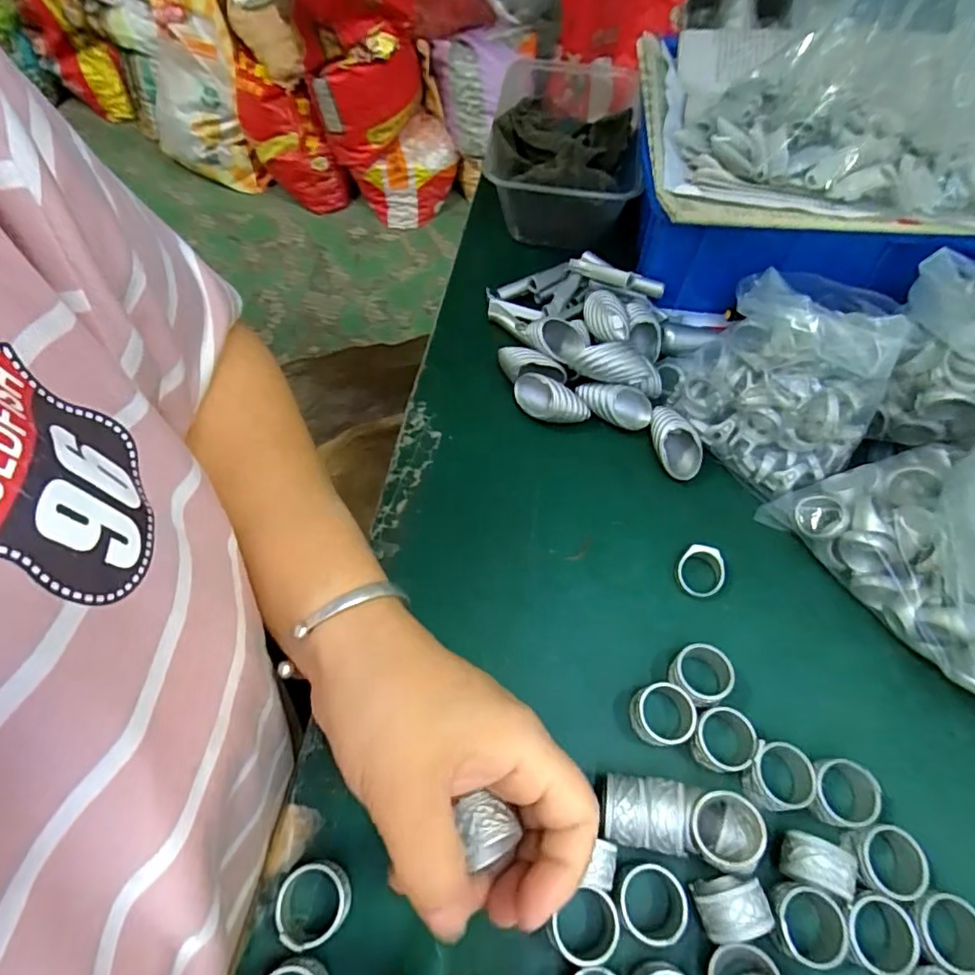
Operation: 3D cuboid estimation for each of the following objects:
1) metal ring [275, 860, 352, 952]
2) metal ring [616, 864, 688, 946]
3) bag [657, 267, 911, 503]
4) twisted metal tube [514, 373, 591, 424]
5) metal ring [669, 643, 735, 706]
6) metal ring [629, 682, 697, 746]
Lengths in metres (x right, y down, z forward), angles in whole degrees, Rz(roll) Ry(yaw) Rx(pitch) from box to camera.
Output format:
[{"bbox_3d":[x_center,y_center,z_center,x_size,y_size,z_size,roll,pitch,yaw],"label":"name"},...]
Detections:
[{"bbox_3d":[-0.071,0.170,0.238,0.029,0.018,0.029,1,61,-2],"label":"metal ring"},{"bbox_3d":[0.068,0.173,0.241,0.027,0.014,0.027,1,61,-2],"label":"metal ring"},{"bbox_3d":[0.167,-0.065,0.331,0.085,0.092,0.114,-39,69,-21],"label":"bag"},{"bbox_3d":[0.038,-0.052,0.360,0.048,0.024,0.020,23,63,10],"label":"twisted metal tube"},{"bbox_3d":[0.106,0.093,0.286,0.027,0.017,0.028,1,61,-2],"label":"metal ring"},{"bbox_3d":[0.084,0.109,0.277,0.028,0.018,0.026,1,61,-2],"label":"metal ring"}]

